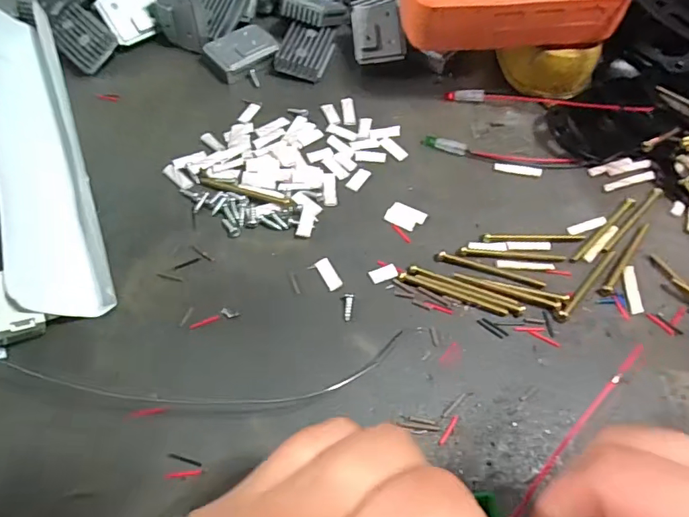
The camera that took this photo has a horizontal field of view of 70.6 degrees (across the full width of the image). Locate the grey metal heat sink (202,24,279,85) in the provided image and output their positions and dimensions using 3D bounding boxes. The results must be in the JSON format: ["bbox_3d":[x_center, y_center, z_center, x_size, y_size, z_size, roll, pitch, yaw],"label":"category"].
[{"bbox_3d":[-0.072,-0.142,0.339,0.043,0.016,0.038,-34,67,-19],"label":"grey metal heat sink"}]

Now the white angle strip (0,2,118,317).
[{"bbox_3d":[-0.172,-0.068,0.273,0.044,0.011,0.221,6,50,-47],"label":"white angle strip"}]

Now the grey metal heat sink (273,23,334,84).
[{"bbox_3d":[-0.027,-0.146,0.341,0.033,0.014,0.045,11,61,5],"label":"grey metal heat sink"}]

